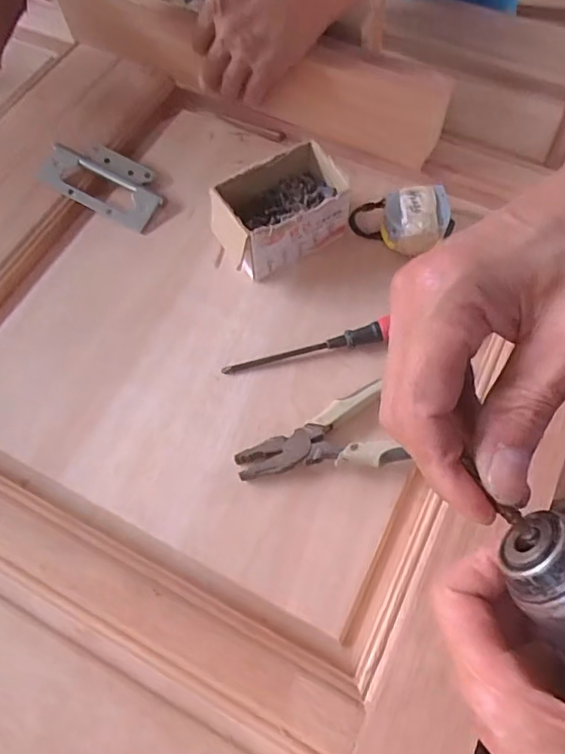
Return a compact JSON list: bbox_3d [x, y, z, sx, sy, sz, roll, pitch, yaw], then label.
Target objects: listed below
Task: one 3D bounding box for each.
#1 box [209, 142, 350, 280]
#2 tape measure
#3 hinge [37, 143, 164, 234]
[{"bbox_3d":[-0.003,-0.153,0.510,0.122,0.069,0.077,-30,69,-13],"label":"box"},{"bbox_3d":[0.115,-0.149,0.522,0.089,0.045,0.058,-4,65,-1],"label":"tape measure"},{"bbox_3d":[-0.178,-0.204,0.556,0.118,0.022,0.074,25,68,11],"label":"hinge"}]

